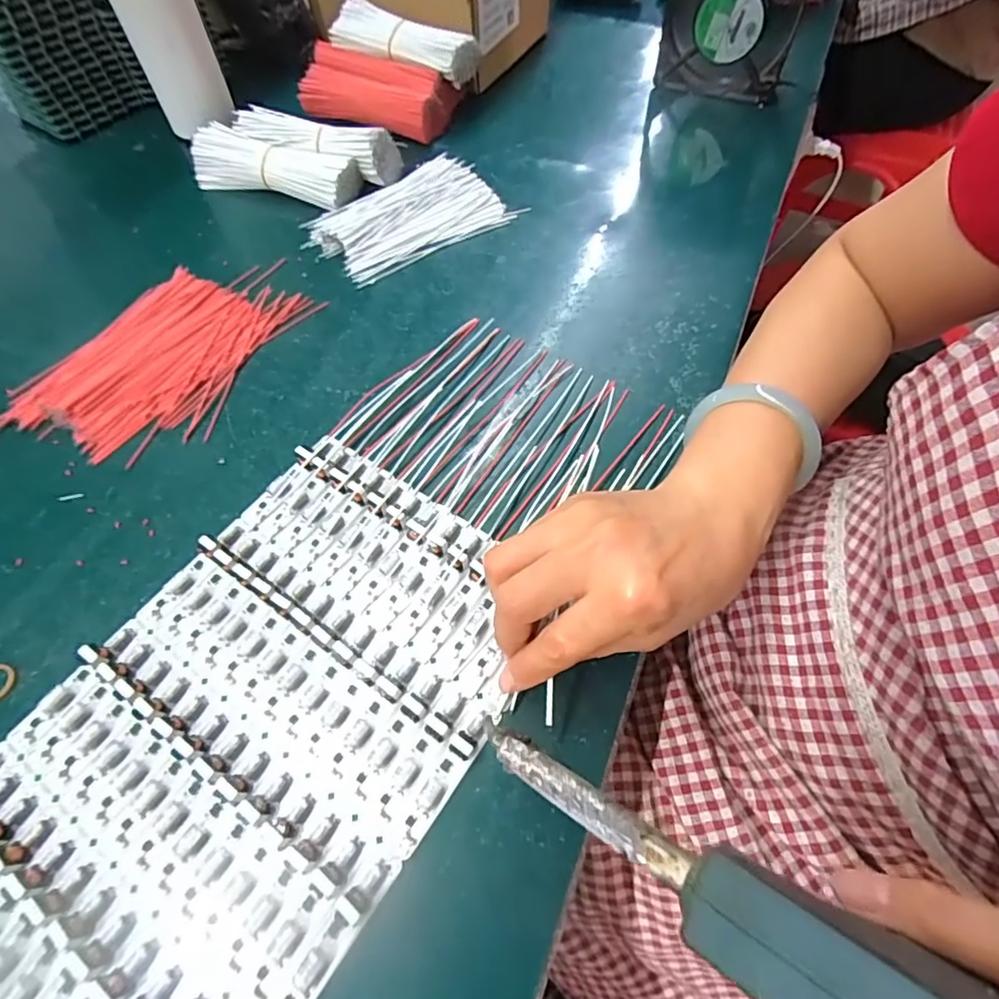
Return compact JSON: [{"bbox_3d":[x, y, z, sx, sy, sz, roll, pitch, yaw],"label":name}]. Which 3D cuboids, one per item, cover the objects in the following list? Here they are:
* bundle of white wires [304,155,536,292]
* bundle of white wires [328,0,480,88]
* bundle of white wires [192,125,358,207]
[{"bbox_3d":[-0.078,-0.246,0.470,0.158,0.016,0.099,-30,62,-15],"label":"bundle of white wires"},{"bbox_3d":[-0.098,-0.454,0.548,0.165,0.042,0.051,32,66,16],"label":"bundle of white wires"},{"bbox_3d":[-0.204,-0.302,0.499,0.158,0.029,0.047,16,61,12],"label":"bundle of white wires"}]

